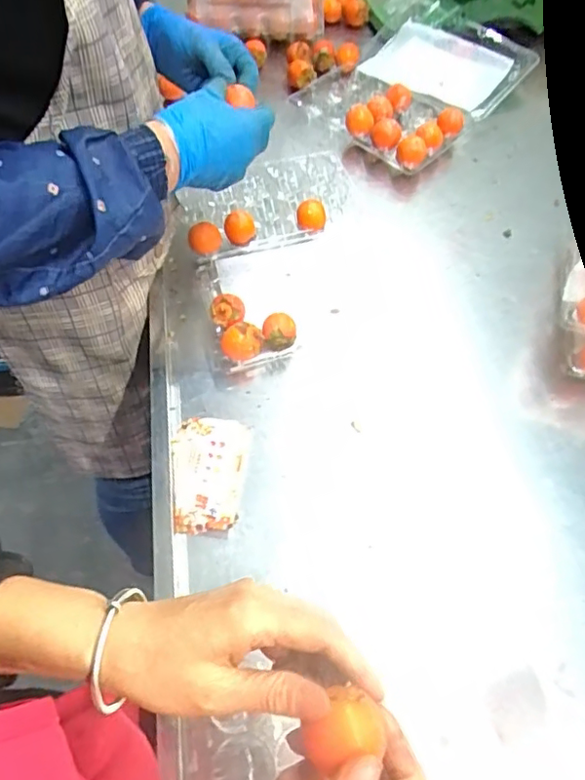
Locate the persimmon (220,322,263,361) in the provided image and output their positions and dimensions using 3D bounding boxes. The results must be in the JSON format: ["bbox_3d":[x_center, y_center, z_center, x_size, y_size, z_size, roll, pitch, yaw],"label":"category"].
[{"bbox_3d":[-0.057,-0.051,0.639,0.045,0.045,0.041,-10,58,-8],"label":"persimmon"}]

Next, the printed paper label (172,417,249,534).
[{"bbox_3d":[-0.085,0.083,0.570,0.073,0.012,0.119,1,58,-1],"label":"printed paper label"}]

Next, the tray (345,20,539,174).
[{"bbox_3d":[0.199,-0.488,0.918,0.245,0.074,0.325,40,65,21],"label":"tray"}]

